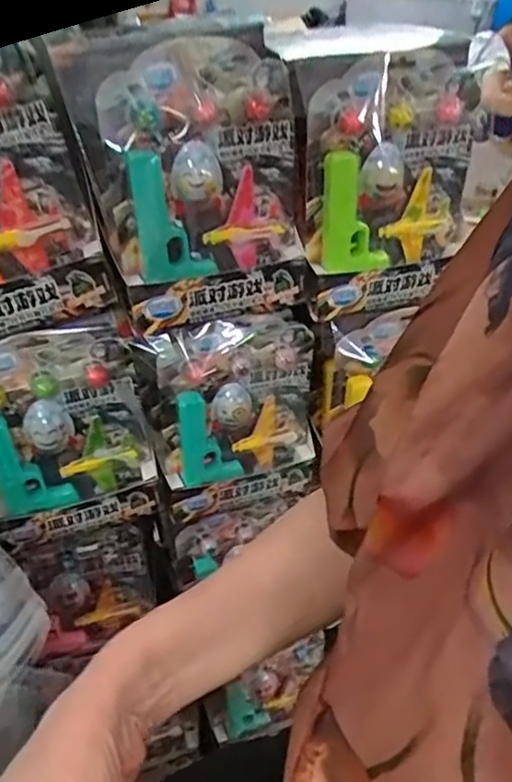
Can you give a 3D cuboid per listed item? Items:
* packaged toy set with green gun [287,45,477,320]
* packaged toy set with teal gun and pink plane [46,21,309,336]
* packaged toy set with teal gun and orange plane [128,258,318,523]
[{"bbox_3d":[0.109,-0.166,0.499,0.147,0.195,0.029,-17,32,-12],"label":"packaged toy set with green gun"},{"bbox_3d":[-0.045,-0.153,0.465,0.180,0.193,0.054,-8,32,-20],"label":"packaged toy set with teal gun and pink plane"},{"bbox_3d":[-0.020,0.000,0.558,0.167,0.234,0.038,-9,33,-21],"label":"packaged toy set with teal gun and orange plane"}]

